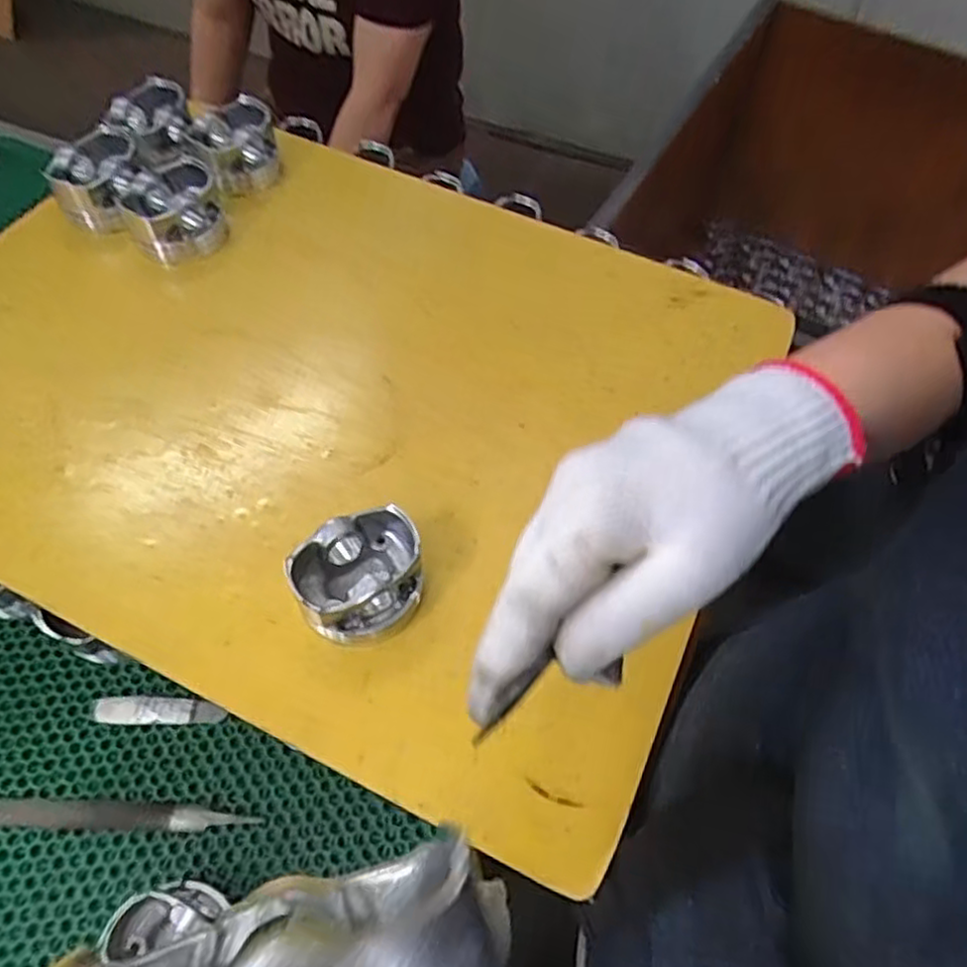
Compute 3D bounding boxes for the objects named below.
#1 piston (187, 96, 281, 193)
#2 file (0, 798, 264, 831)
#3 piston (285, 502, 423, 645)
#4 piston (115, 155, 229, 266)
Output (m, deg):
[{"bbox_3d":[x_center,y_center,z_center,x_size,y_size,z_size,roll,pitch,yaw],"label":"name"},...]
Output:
[{"bbox_3d":[-0.236,-0.319,0.666,0.077,0.053,0.068,-16,61,-11],"label":"piston"},{"bbox_3d":[-0.296,0.256,0.541,0.236,0.008,0.020,2,59,-1],"label":"file"},{"bbox_3d":[-0.079,0.060,0.445,0.079,0.047,0.066,-18,62,-13],"label":"piston"},{"bbox_3d":[-0.276,-0.242,0.622,0.080,0.054,0.080,1,59,-2],"label":"piston"}]

